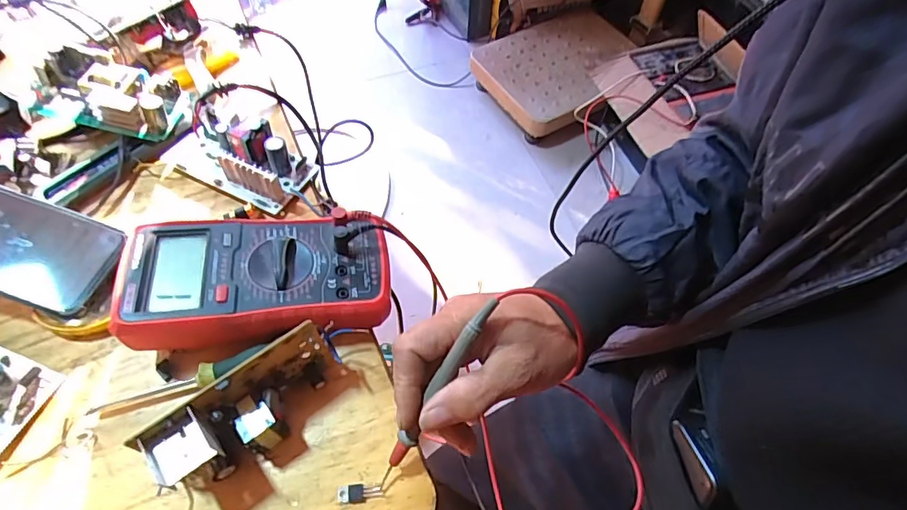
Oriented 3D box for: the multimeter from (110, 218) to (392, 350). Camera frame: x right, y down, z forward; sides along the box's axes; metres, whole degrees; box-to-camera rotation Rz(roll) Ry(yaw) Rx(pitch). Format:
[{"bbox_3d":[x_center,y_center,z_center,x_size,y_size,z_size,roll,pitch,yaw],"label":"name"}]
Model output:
[{"bbox_3d":[-0.138,0.013,0.350,0.176,0.037,0.087,-8,59,-6],"label":"multimeter"}]

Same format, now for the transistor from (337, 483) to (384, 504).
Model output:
[{"bbox_3d":[-0.060,0.153,0.313,0.029,0.004,0.011,1,59,-1],"label":"transistor"}]

